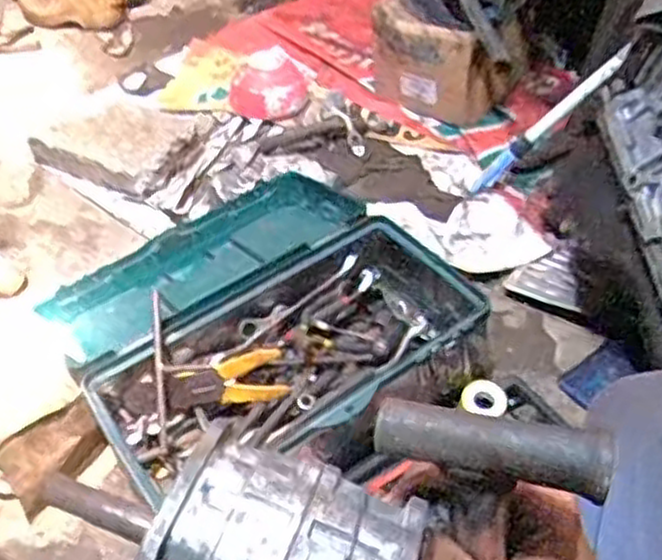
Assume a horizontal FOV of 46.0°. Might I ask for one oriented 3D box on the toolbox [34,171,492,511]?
[{"bbox_3d":[-0.100,0.046,1.043,0.483,0.139,0.483,-34,49,-21],"label":"toolbox"}]

